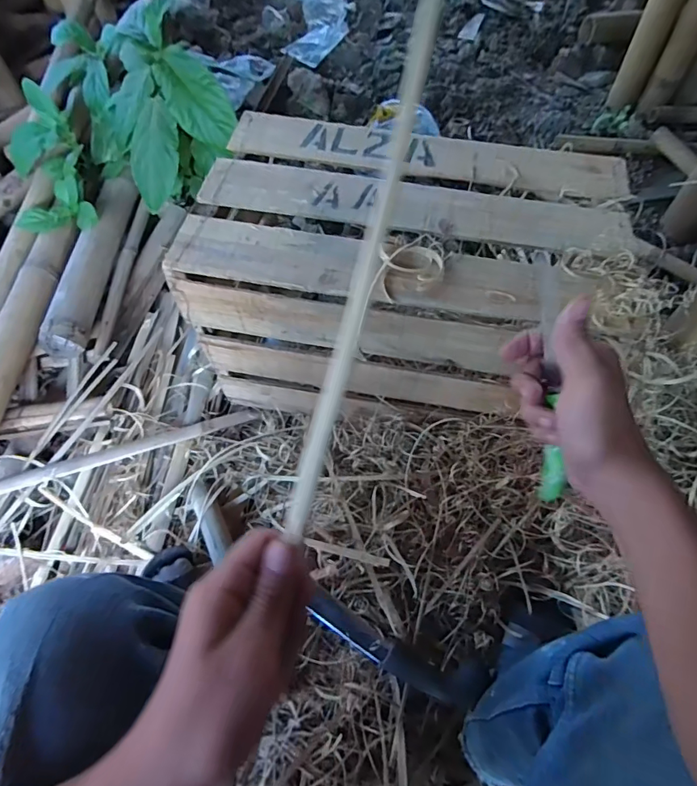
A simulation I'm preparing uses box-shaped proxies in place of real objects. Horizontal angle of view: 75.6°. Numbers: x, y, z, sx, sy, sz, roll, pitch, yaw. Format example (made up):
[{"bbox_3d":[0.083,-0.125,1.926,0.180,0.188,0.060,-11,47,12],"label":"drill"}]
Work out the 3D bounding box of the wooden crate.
[{"bbox_3d":[0.079,-0.176,0.740,0.570,0.308,0.347,10,61,6],"label":"wooden crate"}]

